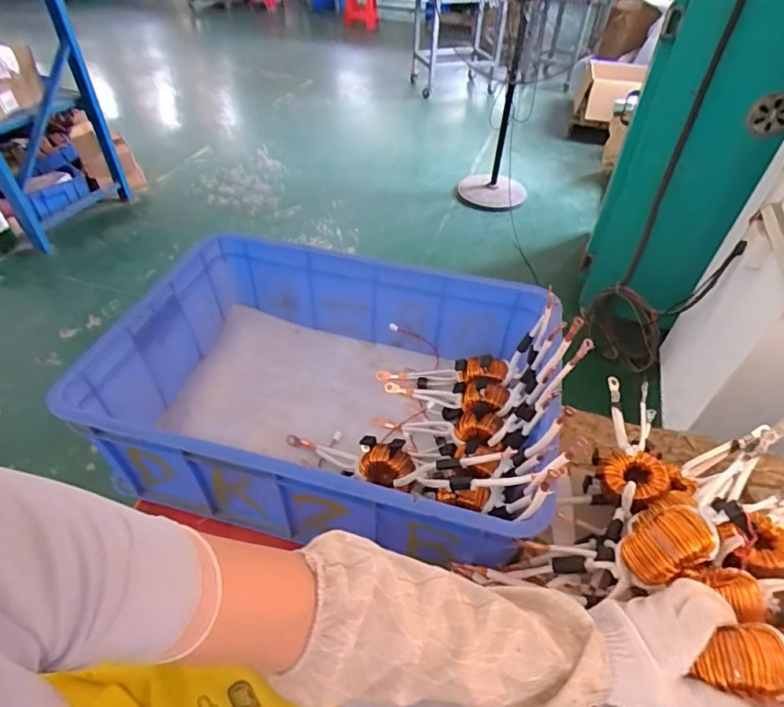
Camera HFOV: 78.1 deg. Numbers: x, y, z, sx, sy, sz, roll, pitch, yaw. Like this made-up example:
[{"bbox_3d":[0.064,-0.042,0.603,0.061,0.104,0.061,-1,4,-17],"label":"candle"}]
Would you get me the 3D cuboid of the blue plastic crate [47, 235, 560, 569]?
[{"bbox_3d":[-0.087,0.051,0.734,0.597,0.192,0.406,12,46,10],"label":"blue plastic crate"}]

